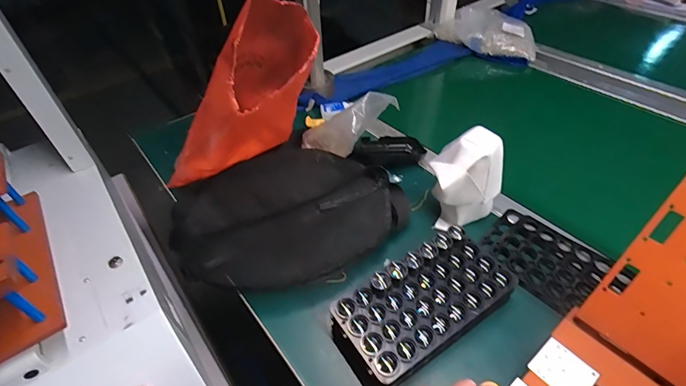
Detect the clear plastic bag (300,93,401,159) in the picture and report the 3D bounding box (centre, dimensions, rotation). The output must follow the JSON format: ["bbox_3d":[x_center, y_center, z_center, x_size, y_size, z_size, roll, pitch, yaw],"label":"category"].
[{"bbox_3d":[0.002,-0.098,0.584,0.070,0.161,0.083,42,47,-17],"label":"clear plastic bag"}]

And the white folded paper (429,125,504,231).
[{"bbox_3d":[0.164,-0.015,0.500,0.086,0.110,0.086,18,49,18],"label":"white folded paper"}]

